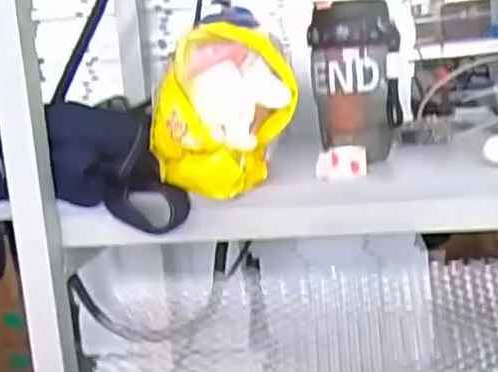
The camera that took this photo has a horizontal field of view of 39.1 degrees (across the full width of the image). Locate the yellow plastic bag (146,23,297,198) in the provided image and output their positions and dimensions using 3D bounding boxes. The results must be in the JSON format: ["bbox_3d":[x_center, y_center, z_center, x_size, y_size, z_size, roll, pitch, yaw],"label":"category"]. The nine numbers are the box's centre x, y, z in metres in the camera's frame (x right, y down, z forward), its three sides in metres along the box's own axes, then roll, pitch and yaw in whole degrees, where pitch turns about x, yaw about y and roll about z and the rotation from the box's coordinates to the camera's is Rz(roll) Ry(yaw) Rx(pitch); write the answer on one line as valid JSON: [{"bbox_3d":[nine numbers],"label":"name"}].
[{"bbox_3d":[-0.023,-0.064,0.611,0.111,0.132,0.080,-9,11,-18],"label":"yellow plastic bag"}]

